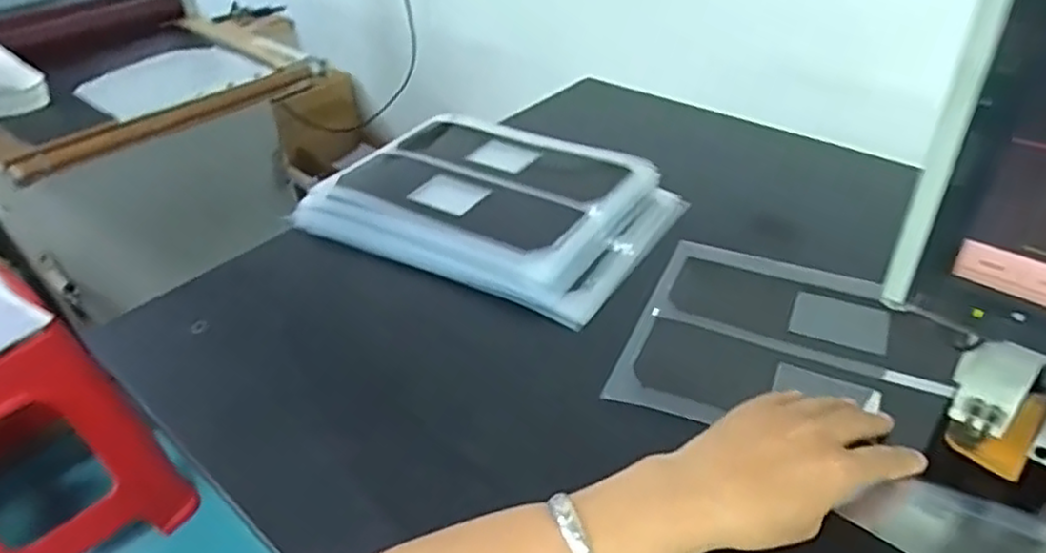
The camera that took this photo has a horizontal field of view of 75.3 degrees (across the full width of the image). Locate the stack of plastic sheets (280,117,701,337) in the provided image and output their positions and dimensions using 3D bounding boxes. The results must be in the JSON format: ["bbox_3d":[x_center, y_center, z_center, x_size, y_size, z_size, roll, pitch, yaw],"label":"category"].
[{"bbox_3d":[-0.038,-0.076,0.669,0.339,0.033,0.234,18,43,25],"label":"stack of plastic sheets"}]

